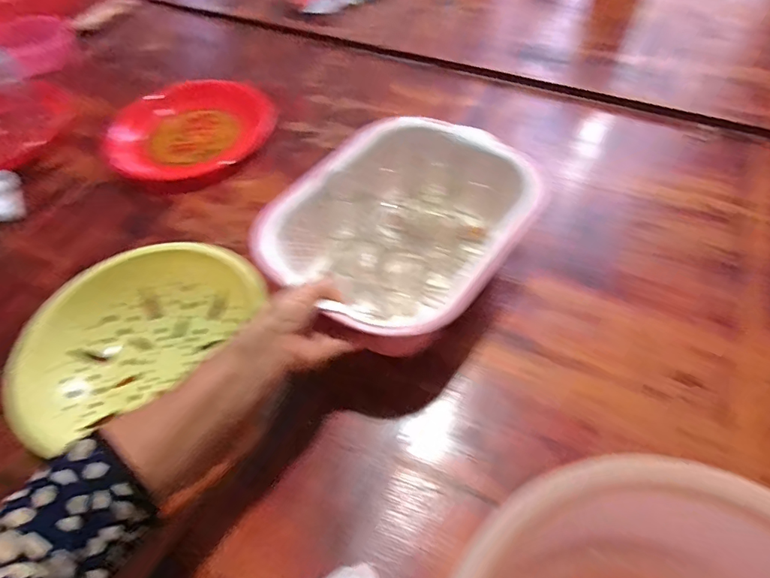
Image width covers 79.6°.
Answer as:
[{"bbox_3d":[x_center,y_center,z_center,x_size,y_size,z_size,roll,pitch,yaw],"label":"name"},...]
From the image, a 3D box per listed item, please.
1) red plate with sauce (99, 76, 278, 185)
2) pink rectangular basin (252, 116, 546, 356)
[{"bbox_3d":[-0.326,-0.271,0.782,0.266,0.052,0.256,-1,54,2],"label":"red plate with sauce"},{"bbox_3d":[0.017,-0.056,0.531,0.238,0.118,0.273,29,60,21],"label":"pink rectangular basin"}]

